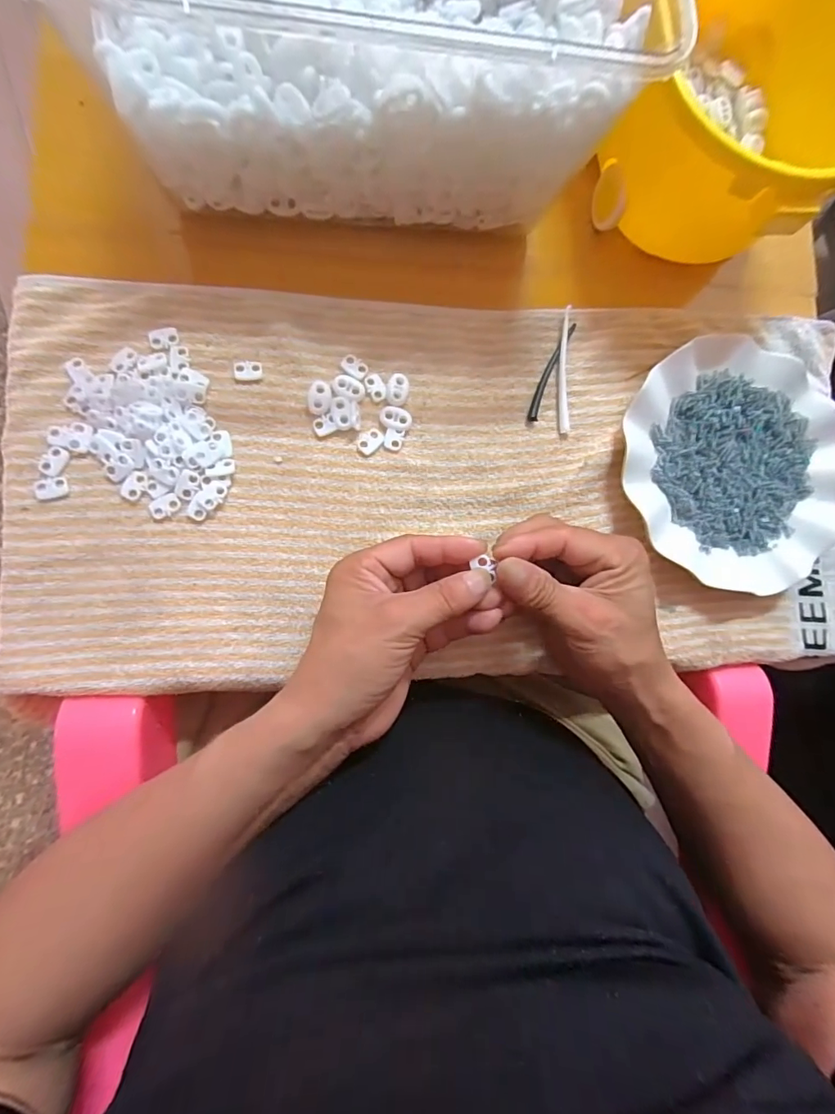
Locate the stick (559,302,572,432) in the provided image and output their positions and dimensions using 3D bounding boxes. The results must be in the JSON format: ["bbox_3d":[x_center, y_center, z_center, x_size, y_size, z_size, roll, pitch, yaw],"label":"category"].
[{"bbox_3d":[0.109,-0.138,0.350,0.008,0.007,0.093,3,85,-9],"label":"stick"}]

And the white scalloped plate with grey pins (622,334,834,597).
[{"bbox_3d":[0.242,-0.071,0.357,0.170,0.029,0.180,1,85,-9],"label":"white scalloped plate with grey pins"}]

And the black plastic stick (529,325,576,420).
[{"bbox_3d":[0.099,-0.138,0.351,0.009,0.007,0.082,25,82,-7],"label":"black plastic stick"}]

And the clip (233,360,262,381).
[{"bbox_3d":[-0.113,-0.125,0.317,0.018,0.004,0.014,-7,86,-10],"label":"clip"}]

